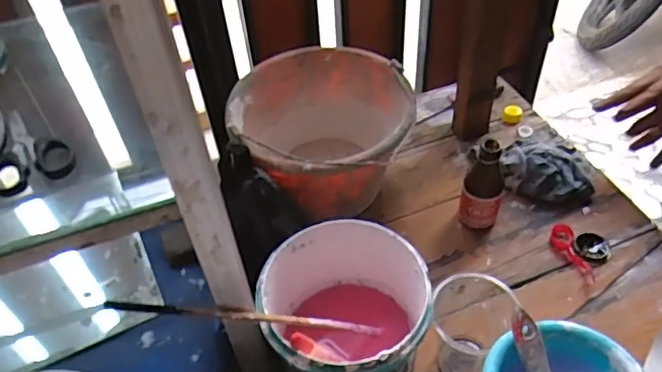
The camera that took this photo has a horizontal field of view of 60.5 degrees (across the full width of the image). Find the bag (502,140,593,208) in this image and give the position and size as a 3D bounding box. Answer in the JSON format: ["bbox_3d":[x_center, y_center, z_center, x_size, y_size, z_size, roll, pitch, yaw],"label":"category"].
[{"bbox_3d":[0.306,-0.019,0.799,0.122,0.049,0.081,9,51,12],"label":"bag"}]

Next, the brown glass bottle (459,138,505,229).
[{"bbox_3d":[0.198,0.004,0.735,0.050,0.133,0.044,14,53,15],"label":"brown glass bottle"}]

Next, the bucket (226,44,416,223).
[{"bbox_3d":[-0.010,-0.059,0.809,0.234,0.177,0.251,-2,50,3],"label":"bucket"}]

